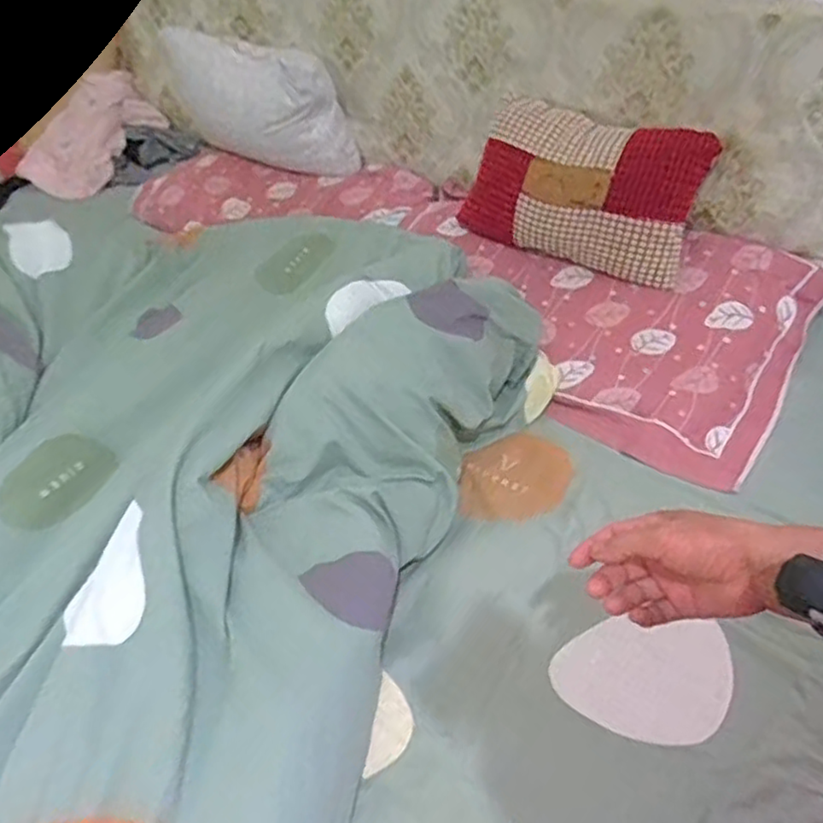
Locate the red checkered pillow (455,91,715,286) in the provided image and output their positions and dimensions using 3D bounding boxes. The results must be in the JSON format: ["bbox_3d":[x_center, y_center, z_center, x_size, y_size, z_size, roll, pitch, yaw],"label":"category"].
[{"bbox_3d":[0.284,-0.382,1.138,0.404,0.249,0.090,26,16,24],"label":"red checkered pillow"}]

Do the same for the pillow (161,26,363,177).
[{"bbox_3d":[-0.336,-0.704,1.518,0.477,0.254,0.142,29,55,30],"label":"pillow"}]

